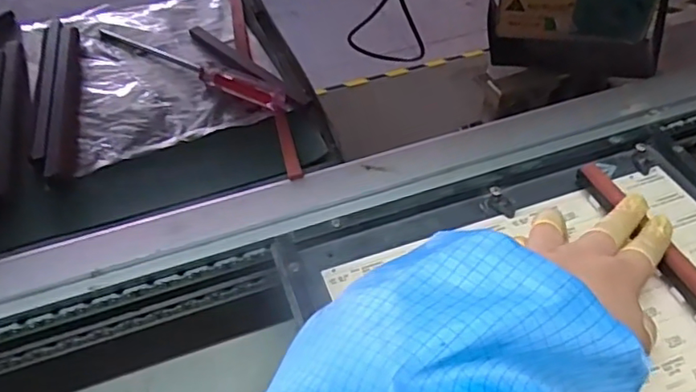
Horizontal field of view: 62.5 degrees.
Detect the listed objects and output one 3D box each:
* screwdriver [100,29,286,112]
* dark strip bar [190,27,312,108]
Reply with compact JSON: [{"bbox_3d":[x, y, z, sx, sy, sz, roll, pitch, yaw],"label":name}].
[{"bbox_3d":[-0.145,-0.118,0.509,0.221,0.016,0.024,26,53,20],"label":"screwdriver"},{"bbox_3d":[-0.092,-0.117,0.509,0.017,0.009,0.171,-35,58,-28],"label":"dark strip bar"}]

